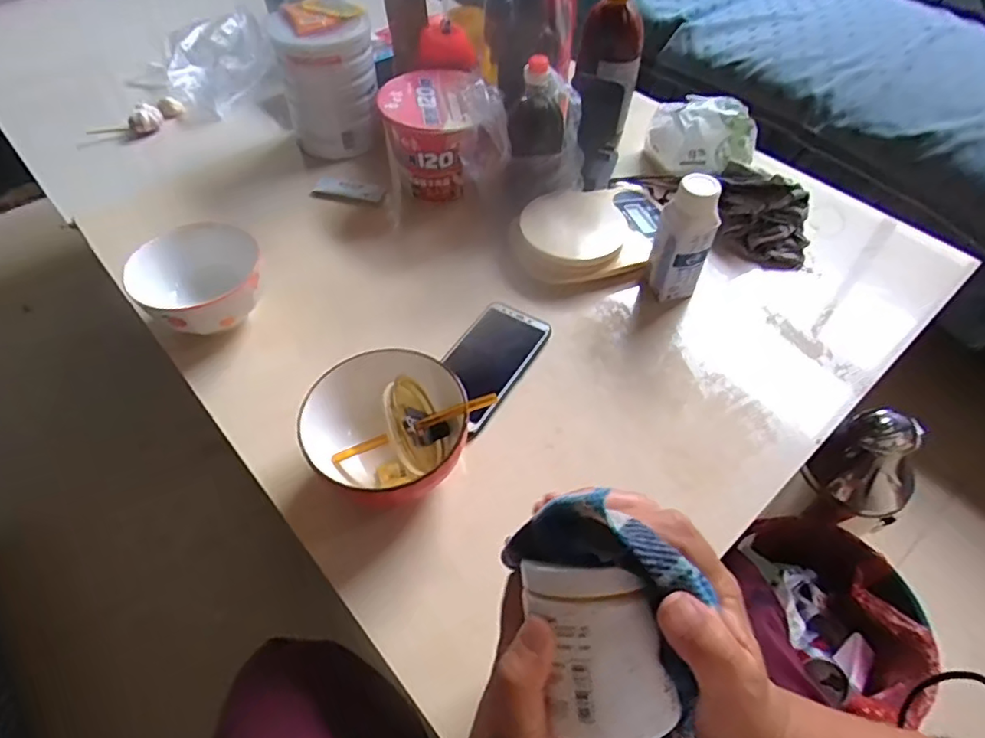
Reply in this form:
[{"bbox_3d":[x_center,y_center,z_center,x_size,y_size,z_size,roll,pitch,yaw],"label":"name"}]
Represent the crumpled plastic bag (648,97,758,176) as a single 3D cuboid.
[{"bbox_3d":[0.275,-0.306,0.766,0.137,0.074,0.082,18,54,12],"label":"crumpled plastic bag"}]

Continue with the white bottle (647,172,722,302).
[{"bbox_3d":[0.199,-0.136,0.608,0.040,0.129,0.047,-10,53,-9],"label":"white bottle"}]

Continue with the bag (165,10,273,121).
[{"bbox_3d":[-0.448,-0.507,0.936,0.152,0.083,0.215,-23,55,-18],"label":"bag"}]

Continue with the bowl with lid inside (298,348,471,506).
[{"bbox_3d":[-0.084,0.051,0.487,0.122,0.102,0.130,1,52,-1],"label":"bowl with lid inside"}]

